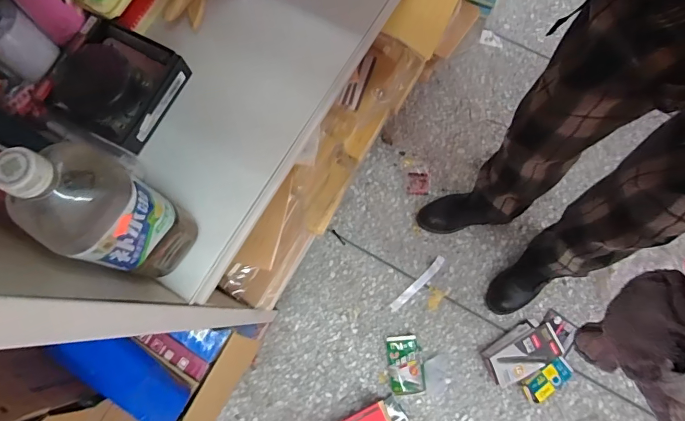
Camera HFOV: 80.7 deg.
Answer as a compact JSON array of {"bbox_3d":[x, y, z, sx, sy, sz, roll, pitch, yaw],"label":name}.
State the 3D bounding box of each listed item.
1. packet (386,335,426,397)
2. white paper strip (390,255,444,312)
[{"bbox_3d":[0.157,0.384,1.001,0.083,0.030,0.138,-6,76,-1],"label":"packet"},{"bbox_3d":[0.200,0.193,1.064,0.191,0.005,0.026,-43,79,-10],"label":"white paper strip"}]

